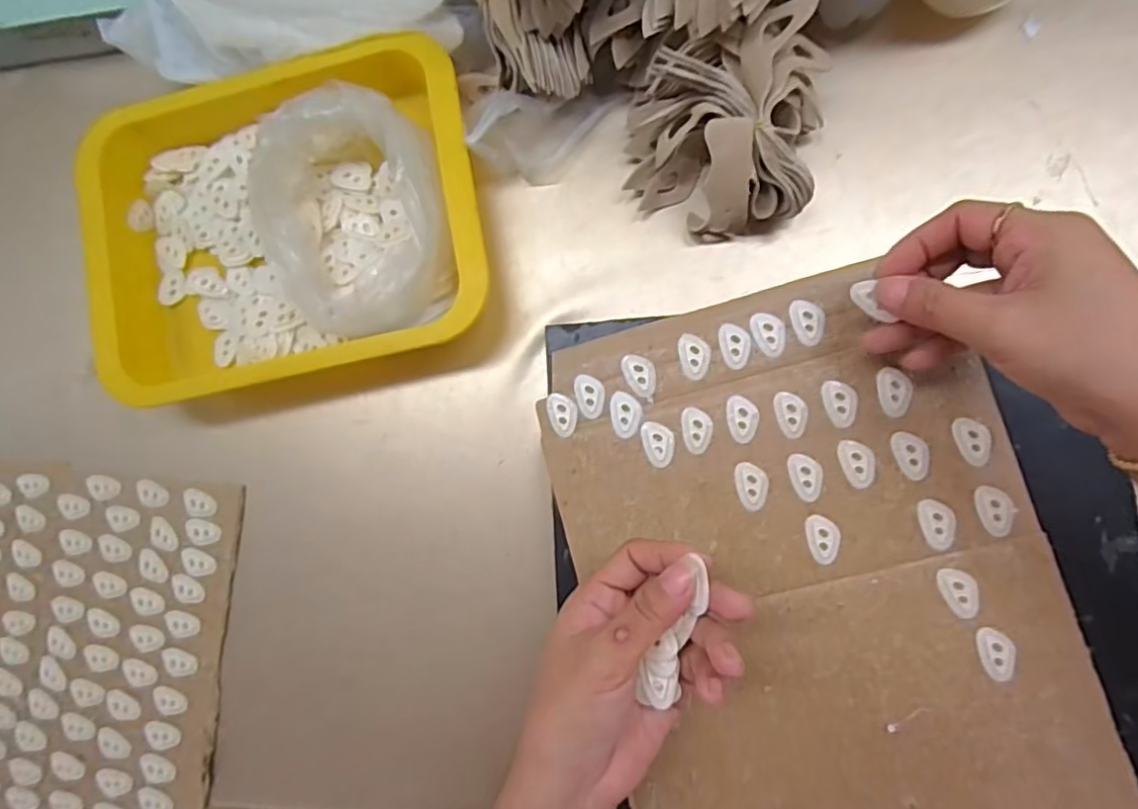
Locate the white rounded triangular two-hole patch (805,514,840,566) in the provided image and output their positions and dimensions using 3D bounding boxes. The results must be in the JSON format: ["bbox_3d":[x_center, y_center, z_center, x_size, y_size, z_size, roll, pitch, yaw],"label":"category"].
[{"bbox_3d":[0.137,0.073,0.319,0.016,0.004,0.026,-9,85,7],"label":"white rounded triangular two-hole patch"}]

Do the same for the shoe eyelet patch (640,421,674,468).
[{"bbox_3d":[0.050,0.022,0.335,0.017,0.004,0.025,-8,85,7],"label":"shoe eyelet patch"}]

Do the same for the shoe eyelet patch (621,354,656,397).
[{"bbox_3d":[0.041,-0.017,0.339,0.017,0.004,0.026,-27,83,5],"label":"shoe eyelet patch"}]

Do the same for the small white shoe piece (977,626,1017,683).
[{"bbox_3d":[0.218,0.127,0.301,0.015,0.004,0.026,-10,85,7],"label":"small white shoe piece"}]

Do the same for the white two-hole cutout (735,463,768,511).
[{"bbox_3d":[0.101,0.045,0.326,0.017,0.004,0.026,-8,85,7],"label":"white two-hole cutout"}]

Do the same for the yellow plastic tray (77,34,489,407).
[{"bbox_3d":[-0.181,-0.114,0.379,0.254,0.052,0.199,-9,85,7],"label":"yellow plastic tray"}]

